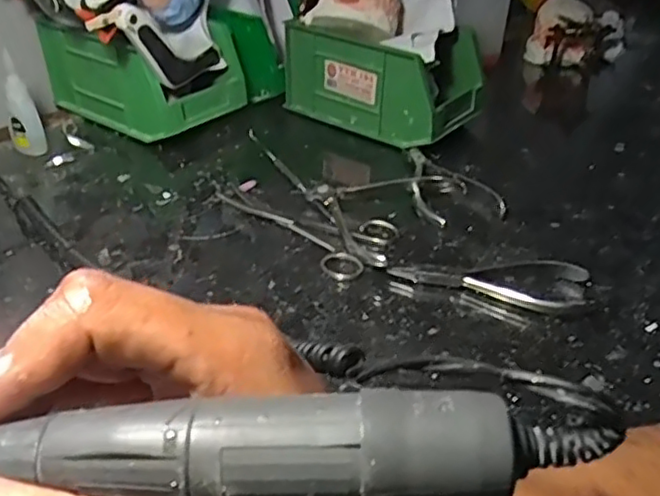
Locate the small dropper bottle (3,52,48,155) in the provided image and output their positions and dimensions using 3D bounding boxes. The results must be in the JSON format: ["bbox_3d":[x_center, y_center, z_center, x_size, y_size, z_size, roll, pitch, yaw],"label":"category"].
[{"bbox_3d":[-0.256,-0.117,0.538,0.024,0.082,0.017,19,38,23],"label":"small dropper bottle"}]

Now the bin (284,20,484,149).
[{"bbox_3d":[0.053,-0.166,0.625,0.173,0.083,0.098,25,40,30],"label":"bin"}]

